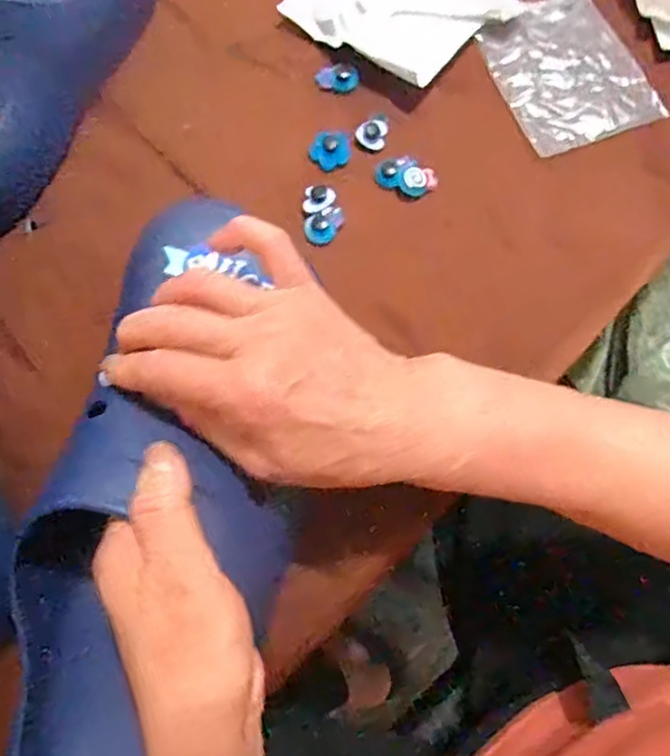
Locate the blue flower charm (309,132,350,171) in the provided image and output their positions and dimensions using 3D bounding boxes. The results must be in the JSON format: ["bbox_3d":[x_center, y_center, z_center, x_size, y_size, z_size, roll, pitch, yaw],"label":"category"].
[{"bbox_3d":[-0.003,-0.141,0.400,0.024,0.008,0.022,0,75,1],"label":"blue flower charm"}]

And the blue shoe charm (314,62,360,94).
[{"bbox_3d":[0.002,-0.194,0.416,0.028,0.005,0.019,17,76,5],"label":"blue shoe charm"}]

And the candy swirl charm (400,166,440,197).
[{"bbox_3d":[0.051,-0.121,0.395,0.023,0.007,0.018,-18,76,-4],"label":"candy swirl charm"}]

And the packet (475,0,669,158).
[{"bbox_3d":[0.143,-0.201,0.408,0.082,0.006,0.119,-20,76,-5],"label":"packet"}]

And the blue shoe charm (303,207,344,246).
[{"bbox_3d":[-0.006,-0.092,0.391,0.026,0.007,0.017,-31,77,-7],"label":"blue shoe charm"}]

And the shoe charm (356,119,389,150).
[{"bbox_3d":[0.023,-0.152,0.402,0.018,0.005,0.018,12,76,4],"label":"shoe charm"}]

